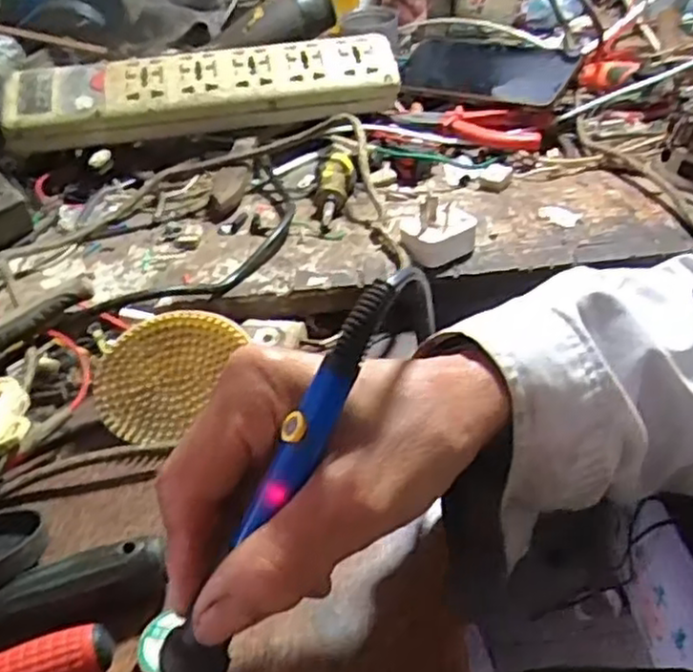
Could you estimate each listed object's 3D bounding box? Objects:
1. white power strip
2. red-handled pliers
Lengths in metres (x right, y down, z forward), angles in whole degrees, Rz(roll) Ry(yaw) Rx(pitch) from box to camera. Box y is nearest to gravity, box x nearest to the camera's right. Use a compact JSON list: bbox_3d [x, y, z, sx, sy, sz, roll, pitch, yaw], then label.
[{"bbox_3d":[-0.118,-0.207,0.616,0.322,0.049,0.071,-9,39,-6],"label":"white power strip"},{"bbox_3d":[0.108,-0.190,0.656,0.133,0.023,0.039,8,40,15],"label":"red-handled pliers"}]

